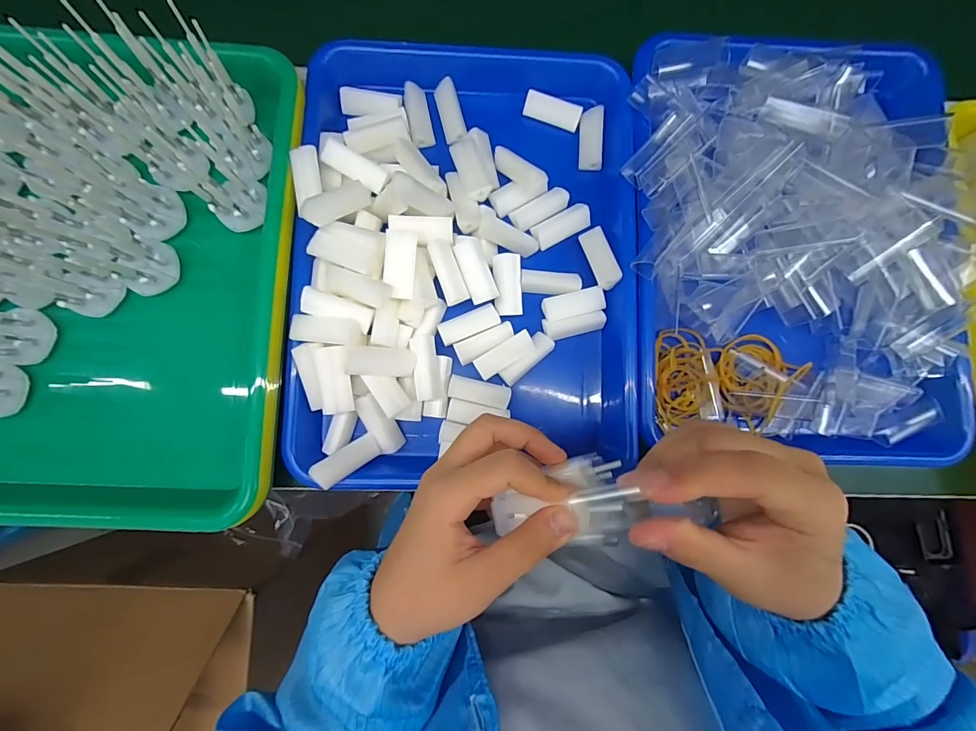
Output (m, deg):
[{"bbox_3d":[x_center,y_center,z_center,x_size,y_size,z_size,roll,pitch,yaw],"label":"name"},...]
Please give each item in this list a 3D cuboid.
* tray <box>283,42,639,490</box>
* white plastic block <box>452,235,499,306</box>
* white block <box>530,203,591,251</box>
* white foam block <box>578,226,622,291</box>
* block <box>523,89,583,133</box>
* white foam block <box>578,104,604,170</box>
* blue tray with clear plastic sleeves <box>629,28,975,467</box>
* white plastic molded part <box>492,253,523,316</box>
[{"bbox_3d":[-0.014,-0.080,0.307,0.248,0.048,0.337,1,84,-2],"label":"tray"},{"bbox_3d":[-0.009,-0.073,0.305,0.022,0.012,0.054,-20,85,-4],"label":"white plastic block"},{"bbox_3d":[0.058,-0.110,0.325,0.047,0.007,0.021,-26,86,-5],"label":"white block"},{"bbox_3d":[0.086,-0.081,0.313,0.019,0.008,0.050,-22,72,18],"label":"white foam block"},{"bbox_3d":[0.052,-0.206,0.332,0.046,0.006,0.020,14,118,-5],"label":"block"},{"bbox_3d":[0.084,-0.182,0.331,0.017,0.013,0.049,5,84,-2],"label":"white foam block"},{"bbox_3d":[0.236,-0.094,0.311,0.253,0.061,0.331,-1,84,-2],"label":"blue tray with clear plastic sleeves"},{"bbox_3d":[0.016,-0.060,0.309,0.021,0.014,0.045,-4,84,-3],"label":"white plastic molded part"}]

